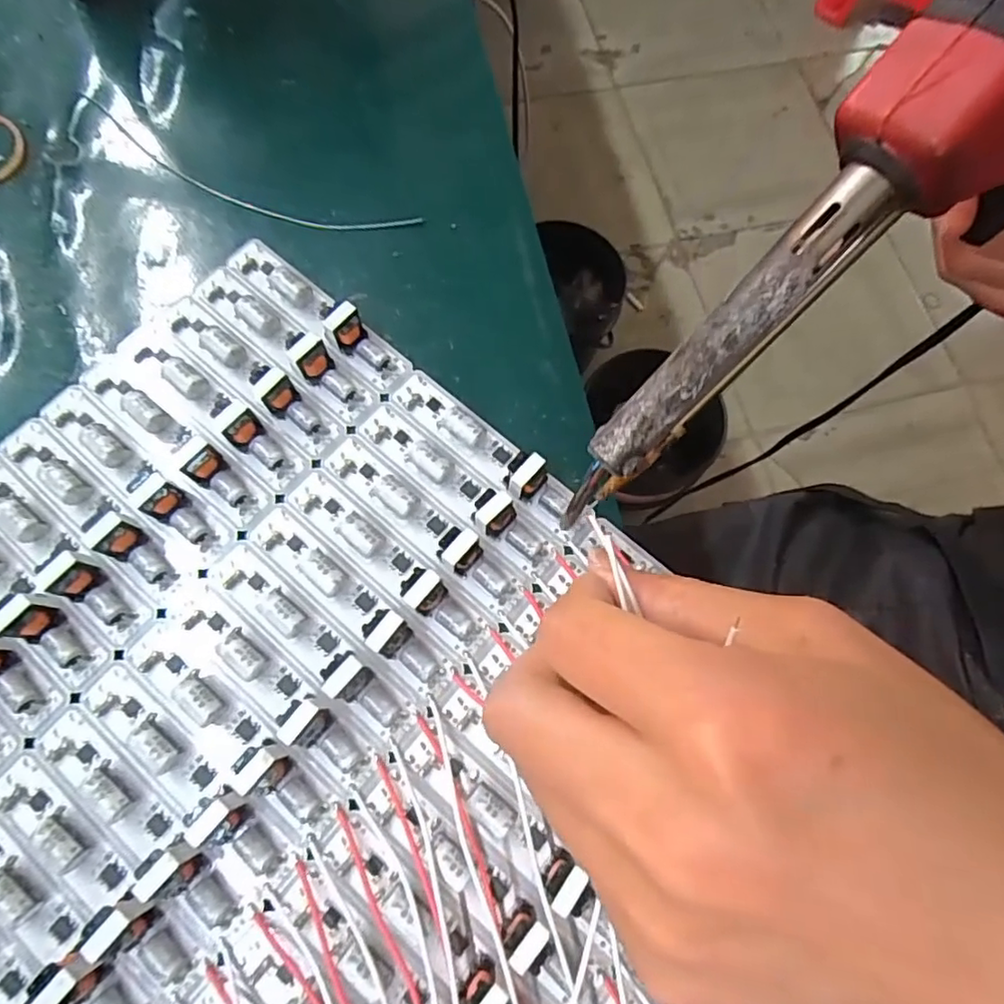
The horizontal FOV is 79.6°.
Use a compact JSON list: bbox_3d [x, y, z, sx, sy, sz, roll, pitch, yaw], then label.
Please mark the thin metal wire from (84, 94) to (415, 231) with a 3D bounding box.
[{"bbox_3d":[-0.097,-0.118,0.218,0.141,0.004,0.023,22,73,6],"label":"thin metal wire"}]

